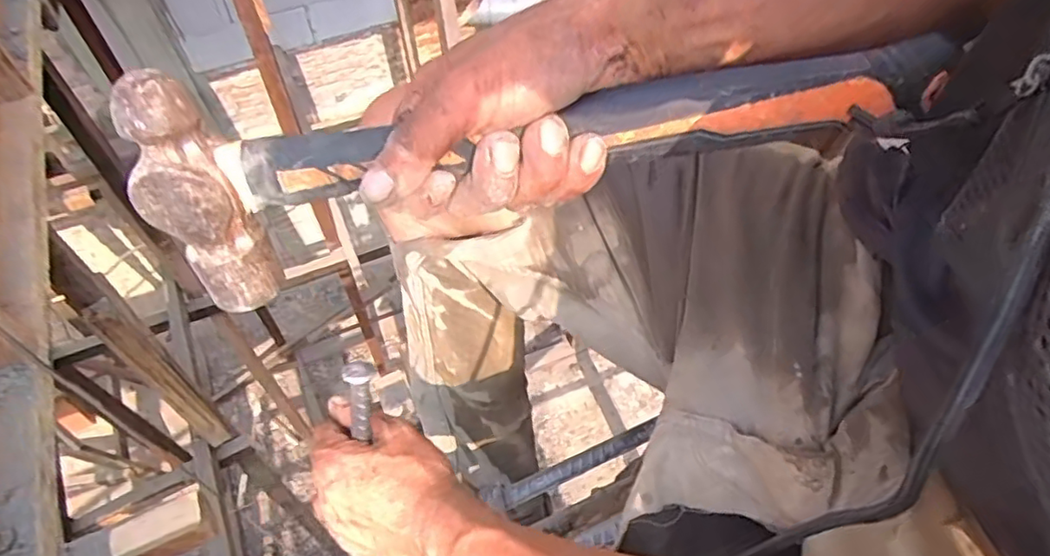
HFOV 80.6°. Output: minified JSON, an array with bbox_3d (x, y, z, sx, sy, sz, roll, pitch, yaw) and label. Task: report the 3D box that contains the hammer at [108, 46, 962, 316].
[{"bbox_3d":[0.000,-0.063,0.271,0.347,0.104,0.043,-10,55,6],"label":"hammer"}]

